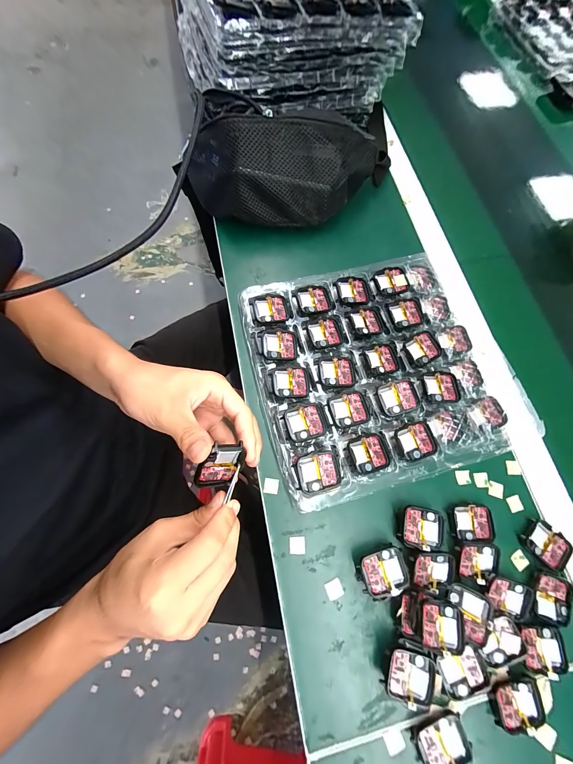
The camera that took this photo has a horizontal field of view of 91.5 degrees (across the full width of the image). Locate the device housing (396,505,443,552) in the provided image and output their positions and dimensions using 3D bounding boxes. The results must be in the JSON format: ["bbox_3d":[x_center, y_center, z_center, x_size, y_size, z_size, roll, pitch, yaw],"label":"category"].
[{"bbox_3d":[0.138,0.151,0.292,0.046,0.019,0.039,11,72,1],"label":"device housing"}]

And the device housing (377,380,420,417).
[{"bbox_3d":[0.128,0.019,0.320,0.044,0.007,0.038,-8,73,-5],"label":"device housing"}]

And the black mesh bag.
[{"bbox_3d":[0.010,-0.294,0.384,0.280,0.112,0.122,-1,72,-2],"label":"black mesh bag"}]

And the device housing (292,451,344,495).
[{"bbox_3d":[0.033,0.092,0.286,0.046,0.007,0.038,-13,73,-6],"label":"device housing"}]

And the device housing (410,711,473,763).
[{"bbox_3d":[0.136,0.315,0.243,0.047,0.012,0.037,-16,73,-7],"label":"device housing"}]

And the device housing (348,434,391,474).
[{"bbox_3d":[0.089,0.076,0.297,0.043,0.008,0.037,-12,73,-6],"label":"device housing"}]

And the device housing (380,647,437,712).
[{"bbox_3d":[0.109,0.263,0.252,0.045,0.020,0.036,16,72,3],"label":"device housing"}]

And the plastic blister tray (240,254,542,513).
[{"bbox_3d":[0.113,-0.021,0.341,0.285,0.032,0.266,-14,73,-7],"label":"plastic blister tray"}]

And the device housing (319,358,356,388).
[{"bbox_3d":[0.061,-0.011,0.325,0.043,0.005,0.036,-3,72,-3],"label":"device housing"}]

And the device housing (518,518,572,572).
[{"bbox_3d":[0.275,0.172,0.296,0.045,0.009,0.036,39,75,10],"label":"device housing"}]

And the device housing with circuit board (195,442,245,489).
[{"bbox_3d":[-0.056,0.072,0.237,0.037,0.046,0.006,10,26,-38],"label":"device housing with circuit board"}]

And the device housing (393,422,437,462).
[{"bbox_3d":[0.140,0.065,0.303,0.046,0.006,0.036,-16,73,-7],"label":"device housing"}]

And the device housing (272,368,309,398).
[{"bbox_3d":[0.005,0.001,0.318,0.041,0.006,0.035,-4,72,-4],"label":"device housing"}]

